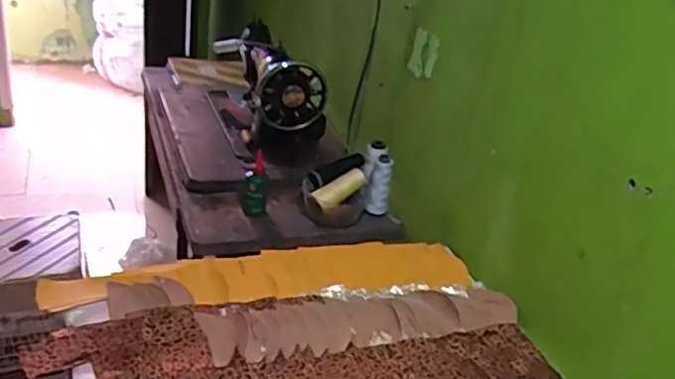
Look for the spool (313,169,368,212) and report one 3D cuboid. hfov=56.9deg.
[{"bbox_3d":[0.007,-0.003,1.117,0.106,0.037,0.032,-32,43,-24],"label":"spool"}]

